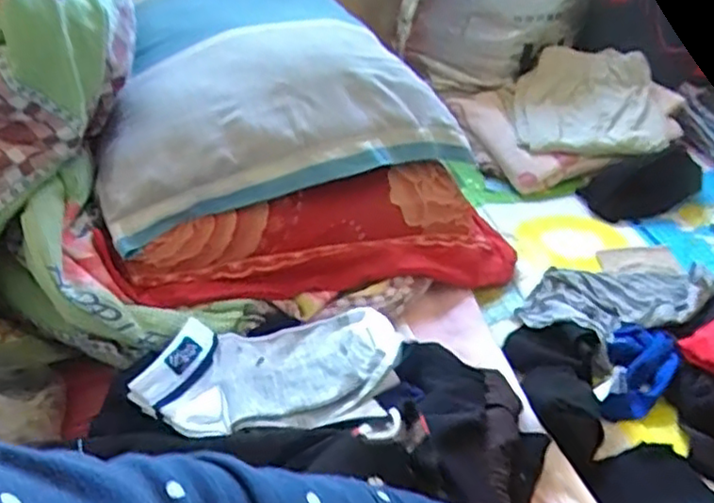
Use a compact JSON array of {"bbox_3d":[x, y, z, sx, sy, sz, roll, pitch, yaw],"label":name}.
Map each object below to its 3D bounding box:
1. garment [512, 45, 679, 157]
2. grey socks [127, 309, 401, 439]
[{"bbox_3d":[0.340,-0.208,0.975,0.218,0.050,0.196,5,59,6],"label":"garment"},{"bbox_3d":[-0.068,0.093,0.532,0.204,0.037,0.105,-9,39,-8],"label":"grey socks"}]

